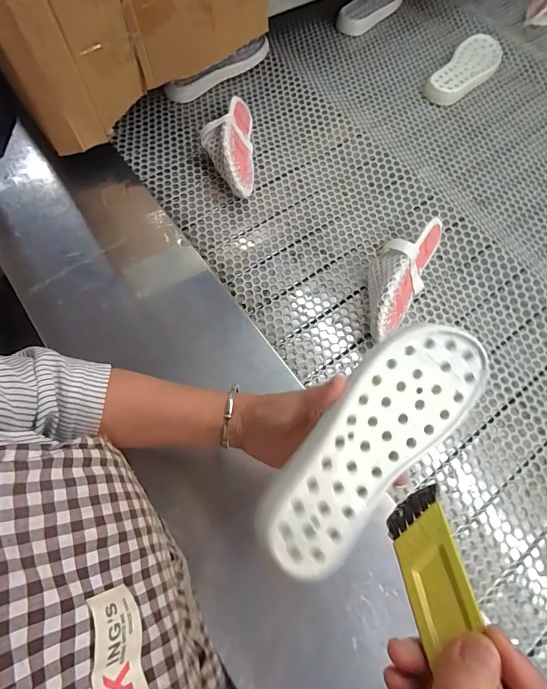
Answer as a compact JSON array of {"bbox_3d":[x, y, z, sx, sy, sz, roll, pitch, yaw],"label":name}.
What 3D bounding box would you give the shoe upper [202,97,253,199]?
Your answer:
[{"bbox_3d":[-0.079,-0.353,0.670,0.084,0.081,0.226,-2,66,-3],"label":"shoe upper"}]

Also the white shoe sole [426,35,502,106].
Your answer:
[{"bbox_3d":[0.415,-0.590,0.824,0.090,0.020,0.257,35,70,13],"label":"white shoe sole"}]

